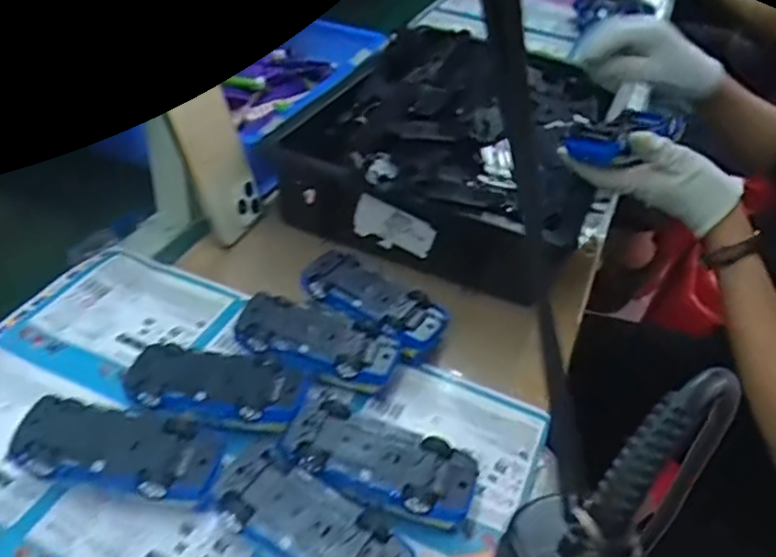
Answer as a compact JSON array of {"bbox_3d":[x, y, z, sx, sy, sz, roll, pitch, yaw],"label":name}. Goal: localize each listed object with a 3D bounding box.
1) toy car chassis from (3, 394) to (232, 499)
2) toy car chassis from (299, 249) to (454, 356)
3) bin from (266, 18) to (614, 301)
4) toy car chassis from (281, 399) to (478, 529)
[{"bbox_3d":[-0.175,0.119,0.443,0.130,0.045,0.068,6,38,2],"label":"toy car chassis"},{"bbox_3d":[-0.016,0.026,0.575,0.131,0.039,0.062,27,45,24],"label":"toy car chassis"},{"bbox_3d":[0.091,-0.184,0.774,0.285,0.094,0.445,19,42,15],"label":"bin"},{"bbox_3d":[-0.008,0.131,0.450,0.126,0.044,0.056,18,42,14],"label":"toy car chassis"}]

